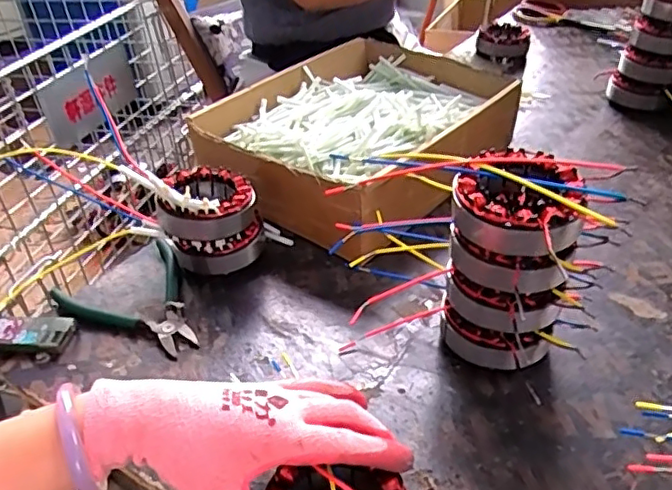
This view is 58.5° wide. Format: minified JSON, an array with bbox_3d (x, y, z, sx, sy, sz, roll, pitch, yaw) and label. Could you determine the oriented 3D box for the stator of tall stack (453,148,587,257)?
[{"bbox_3d":[0.122,-0.028,0.402,0.090,0.033,0.080,-33,46,-33],"label":"stator of tall stack"}]

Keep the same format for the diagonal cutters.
[{"bbox_3d":[-0.179,0.049,0.541,0.106,0.019,0.151,-30,44,-30],"label":"diagonal cutters"}]

